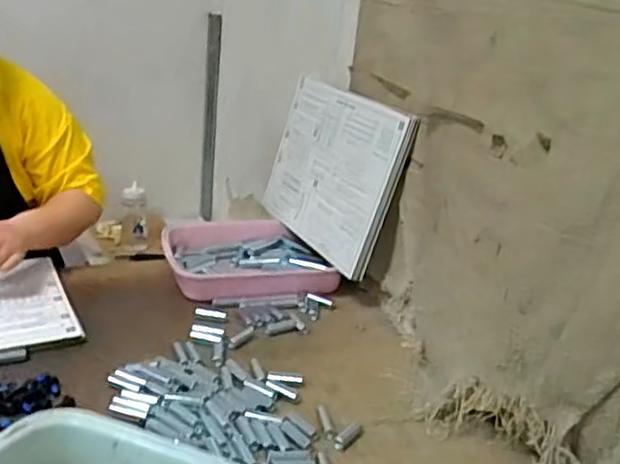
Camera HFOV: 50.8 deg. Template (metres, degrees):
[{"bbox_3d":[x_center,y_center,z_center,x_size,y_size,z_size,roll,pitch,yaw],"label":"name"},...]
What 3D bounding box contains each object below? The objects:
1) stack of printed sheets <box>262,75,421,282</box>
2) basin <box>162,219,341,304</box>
[{"bbox_3d":[0.028,-0.119,1.208,0.020,0.285,0.392,10,17,-32],"label":"stack of printed sheets"},{"bbox_3d":[-0.122,0.049,1.240,0.290,0.051,0.267,-1,22,-18],"label":"basin"}]

